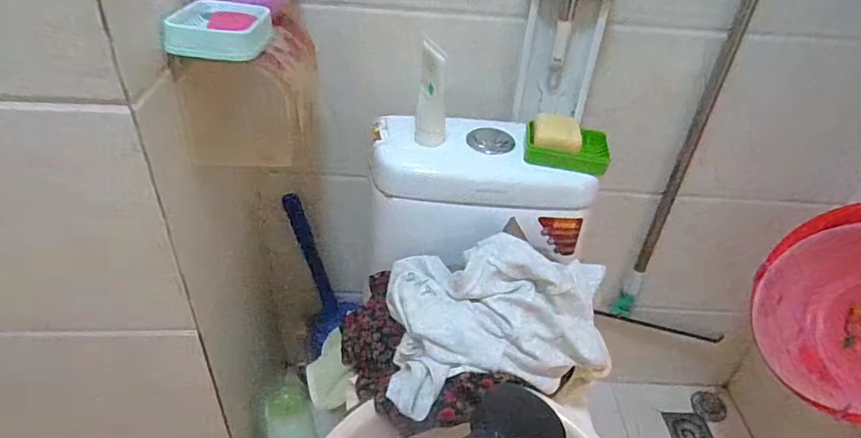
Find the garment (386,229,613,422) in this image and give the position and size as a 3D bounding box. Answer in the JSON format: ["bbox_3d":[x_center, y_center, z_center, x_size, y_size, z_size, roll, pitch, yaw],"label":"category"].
[{"bbox_3d":[0.086,0.110,0.626,0.266,0.119,0.197,-3,38,-11],"label":"garment"}]

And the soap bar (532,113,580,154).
[{"bbox_3d":[0.175,-0.119,0.699,0.063,0.037,0.041,11,37,8],"label":"soap bar"}]

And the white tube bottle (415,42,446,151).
[{"bbox_3d":[0.004,-0.160,0.687,0.042,0.138,0.045,4,37,-2],"label":"white tube bottle"}]

